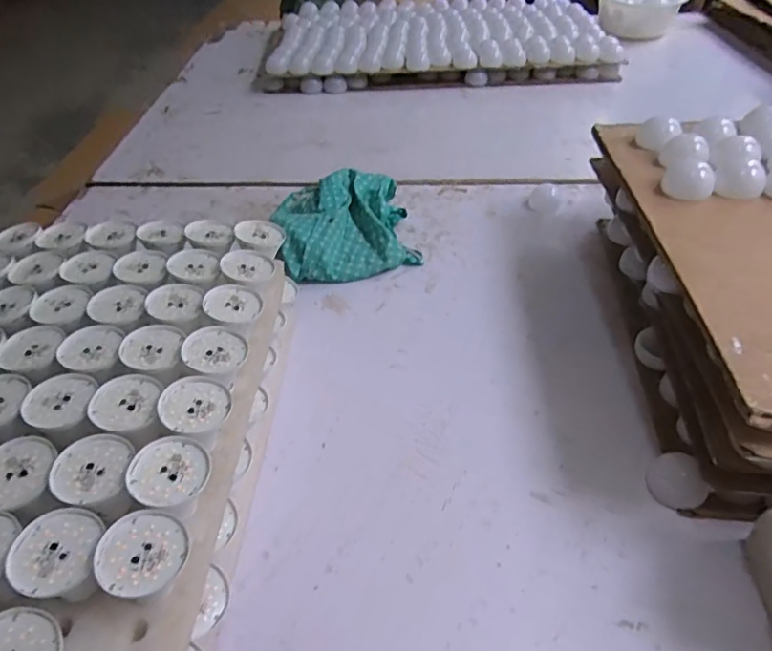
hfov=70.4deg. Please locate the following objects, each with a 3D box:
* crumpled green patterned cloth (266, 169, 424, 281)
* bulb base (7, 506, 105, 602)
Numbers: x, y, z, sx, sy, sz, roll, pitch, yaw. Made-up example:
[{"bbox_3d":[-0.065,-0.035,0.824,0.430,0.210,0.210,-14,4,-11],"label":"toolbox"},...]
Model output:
[{"bbox_3d":[-0.086,-0.204,1.041,0.239,0.073,0.297,-12,46,-9],"label":"crumpled green patterned cloth"},{"bbox_3d":[-0.250,0.190,0.436,0.068,0.058,0.066,21,49,23],"label":"bulb base"}]

